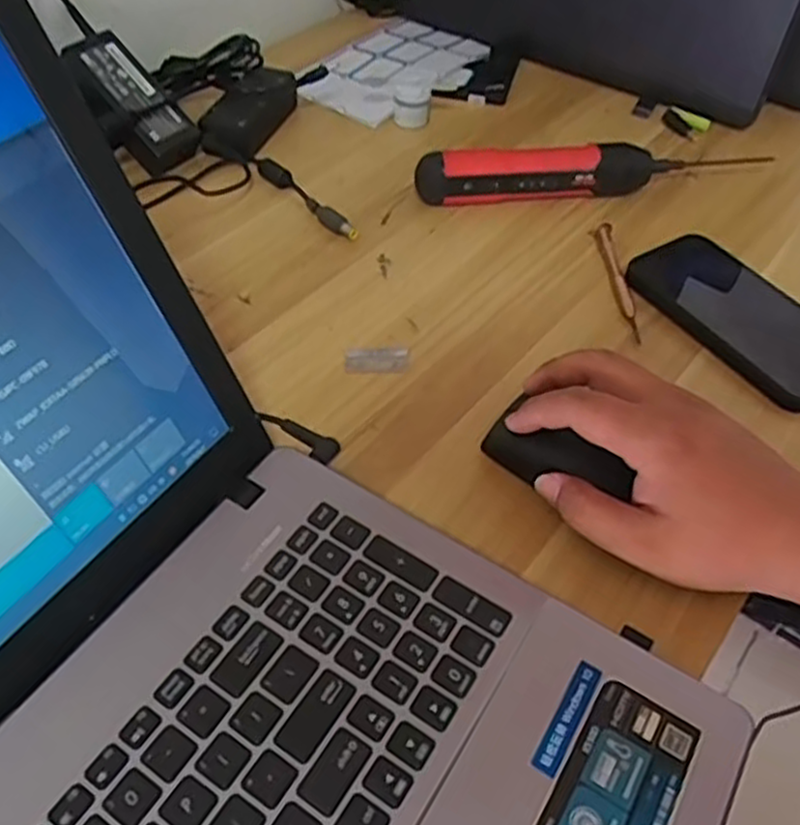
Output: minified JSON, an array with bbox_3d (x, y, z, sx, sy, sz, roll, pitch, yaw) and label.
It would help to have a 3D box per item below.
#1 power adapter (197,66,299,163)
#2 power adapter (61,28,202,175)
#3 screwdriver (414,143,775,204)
[{"bbox_3d":[-0.125,-0.246,0.625,0.049,0.031,0.111,14,50,11],"label":"power adapter"},{"bbox_3d":[-0.210,-0.240,0.575,0.055,0.026,0.115,-41,96,-31],"label":"power adapter"},{"bbox_3d":[0.142,-0.181,0.567,0.258,0.037,0.030,-4,49,-4],"label":"screwdriver"}]

